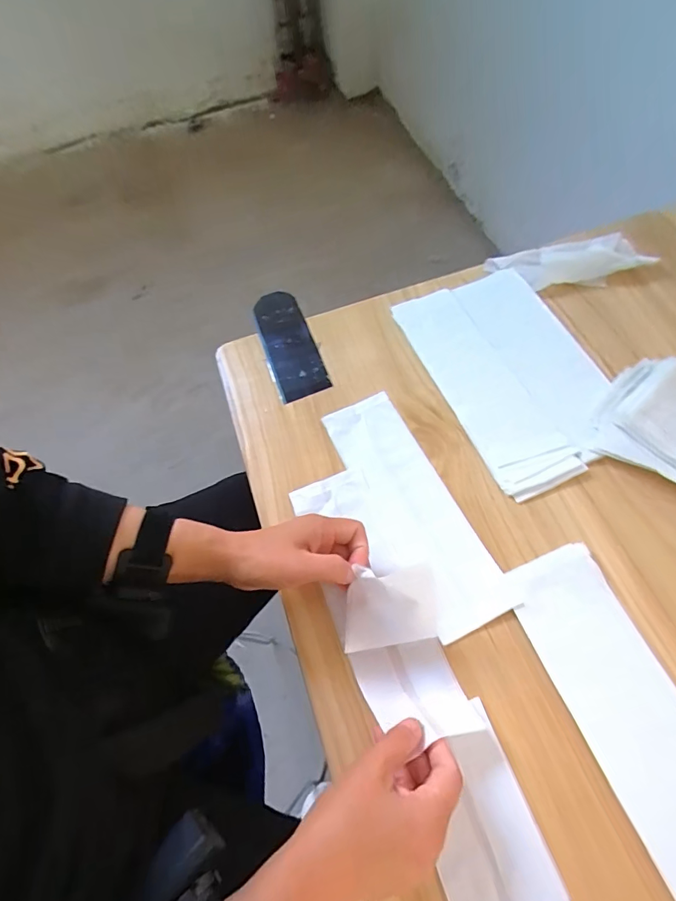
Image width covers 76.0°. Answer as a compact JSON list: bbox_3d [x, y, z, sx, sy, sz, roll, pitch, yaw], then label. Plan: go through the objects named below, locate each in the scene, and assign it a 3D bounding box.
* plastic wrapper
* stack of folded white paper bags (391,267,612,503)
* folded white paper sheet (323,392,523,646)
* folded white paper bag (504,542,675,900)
[{"bbox_3d":[0.284,-0.232,0.532,0.182,0.020,0.061,-9,62,1],"label":"plastic wrapper"},{"bbox_3d":[0.189,-0.093,0.473,0.160,0.013,0.267,-22,63,-6],"label":"stack of folded white paper bags"},{"bbox_3d":[0.070,0.049,0.418,0.074,0.006,0.244,-25,63,-7],"label":"folded white paper sheet"},{"bbox_3d":[0.225,0.200,0.330,0.085,0.010,0.248,-21,63,-5],"label":"folded white paper bag"}]

